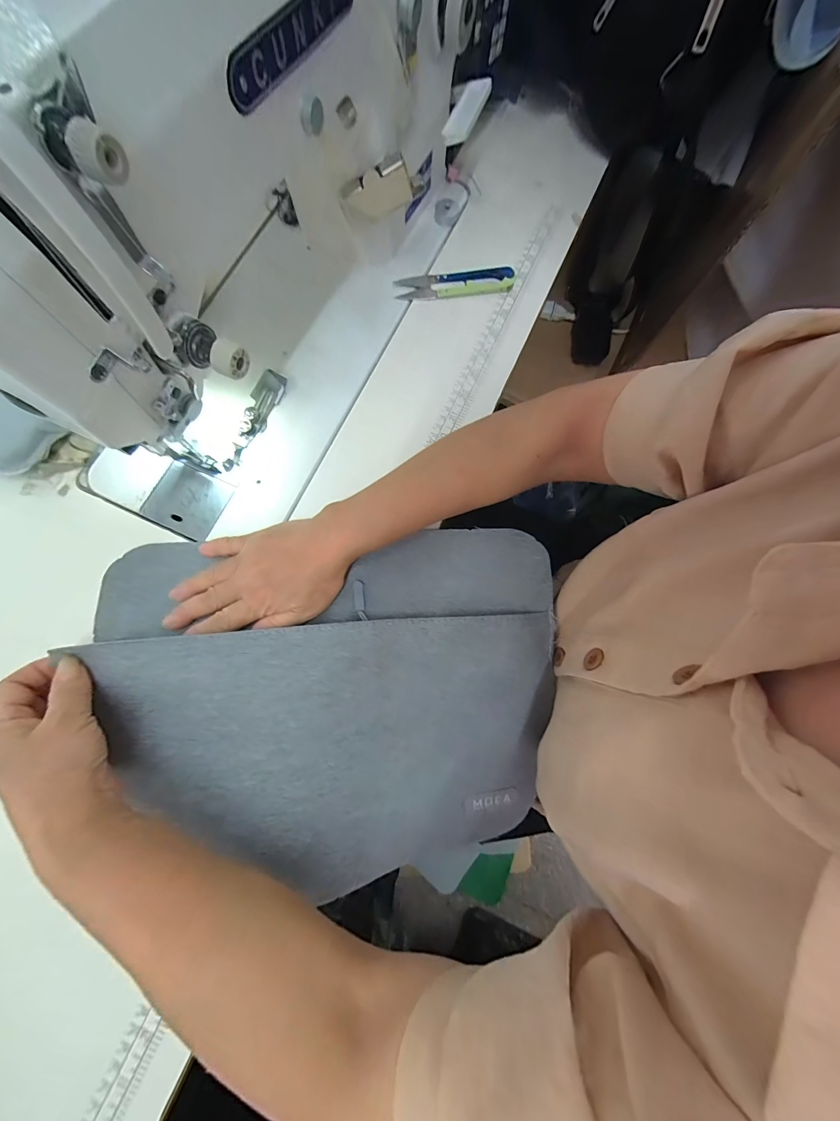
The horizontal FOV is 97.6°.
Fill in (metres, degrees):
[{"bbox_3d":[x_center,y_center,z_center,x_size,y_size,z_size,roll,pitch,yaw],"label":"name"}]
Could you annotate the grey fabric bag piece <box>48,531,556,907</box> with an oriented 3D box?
[{"bbox_3d":[-0.061,0.107,0.288,0.340,0.079,0.253,-3,77,-1],"label":"grey fabric bag piece"}]

